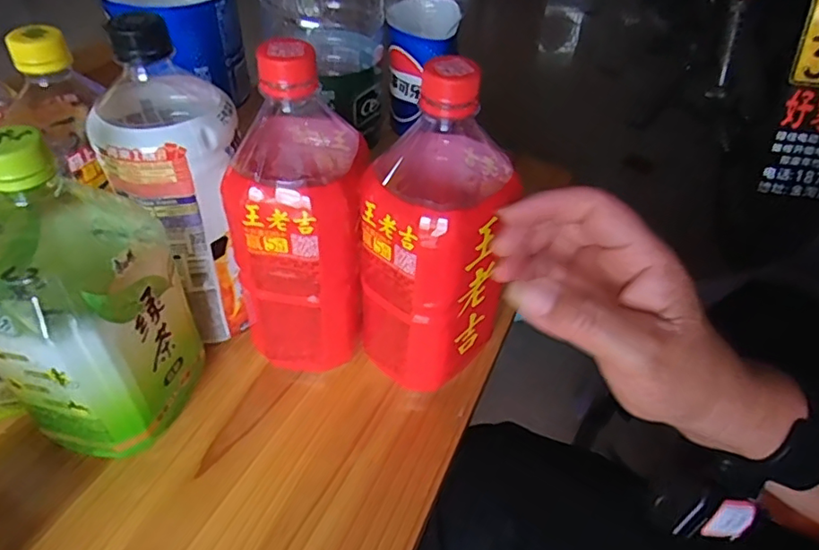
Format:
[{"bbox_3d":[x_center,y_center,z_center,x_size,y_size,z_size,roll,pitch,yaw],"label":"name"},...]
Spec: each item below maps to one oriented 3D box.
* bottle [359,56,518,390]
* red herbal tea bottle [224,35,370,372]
[{"bbox_3d":[0.020,-0.031,0.355,0.078,0.207,0.098,32,51,27],"label":"bottle"},{"bbox_3d":[-0.066,-0.043,0.362,0.073,0.200,0.102,1,44,-2],"label":"red herbal tea bottle"}]

